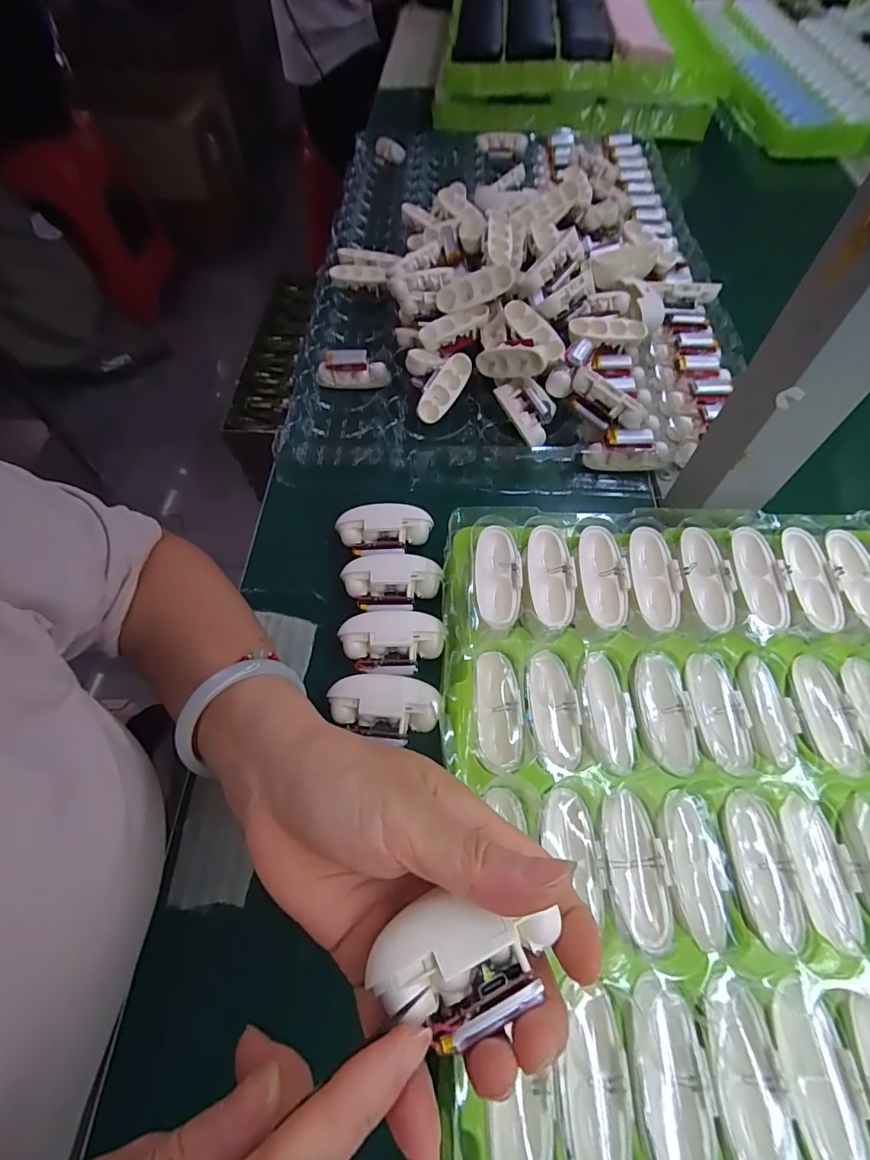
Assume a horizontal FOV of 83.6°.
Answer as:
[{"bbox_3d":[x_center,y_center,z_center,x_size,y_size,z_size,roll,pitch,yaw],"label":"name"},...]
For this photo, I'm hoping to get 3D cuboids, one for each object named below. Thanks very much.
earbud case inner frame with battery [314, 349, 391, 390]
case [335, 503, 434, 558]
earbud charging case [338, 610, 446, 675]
[{"bbox_3d":[-0.071,-0.184,0.424,0.063,0.027,0.023,4,61,5],"label":"earbud case inner frame with battery"},{"bbox_3d":[-0.035,-0.033,0.340,0.063,0.019,0.037,-1,60,0],"label":"case"},{"bbox_3d":[-0.025,0.039,0.295,0.061,0.024,0.034,-6,60,-2],"label":"earbud charging case"}]

